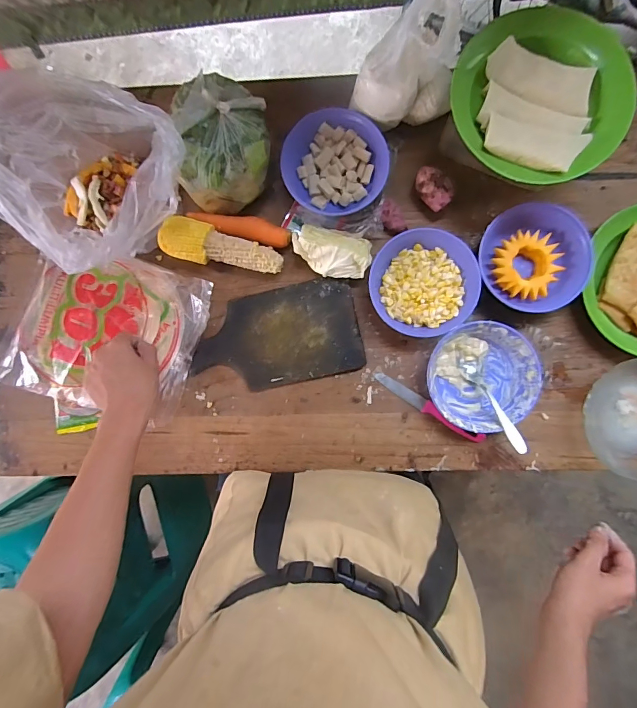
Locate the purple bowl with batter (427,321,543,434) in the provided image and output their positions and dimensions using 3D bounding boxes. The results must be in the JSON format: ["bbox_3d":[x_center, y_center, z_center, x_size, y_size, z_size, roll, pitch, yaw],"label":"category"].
[{"bbox_3d":[0.224,0.029,0.562,0.142,0.058,0.142,0,92,5],"label":"purple bowl with batter"}]

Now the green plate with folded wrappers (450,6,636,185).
[{"bbox_3d":[0.273,-0.309,0.491,0.207,0.033,0.194,-2,92,5],"label":"green plate with folded wrappers"}]

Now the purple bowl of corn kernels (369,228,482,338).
[{"bbox_3d":[0.147,-0.102,0.563,0.142,0.037,0.146,0,92,5],"label":"purple bowl of corn kernels"}]

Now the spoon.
[{"bbox_3d":[0.241,0.068,0.553,0.028,0.013,0.144,-25,64,5],"label":"spoon"}]

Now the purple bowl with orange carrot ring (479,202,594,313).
[{"bbox_3d":[0.297,-0.136,0.565,0.144,0.046,0.147,0,92,5],"label":"purple bowl with orange carrot ring"}]

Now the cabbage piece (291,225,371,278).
[{"bbox_3d":[0.017,-0.142,0.556,0.113,0.046,0.064,13,93,4],"label":"cabbage piece"}]

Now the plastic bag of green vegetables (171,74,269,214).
[{"bbox_3d":[-0.128,-0.284,0.538,0.124,0.083,0.161,9,93,4],"label":"plastic bag of green vegetables"}]

